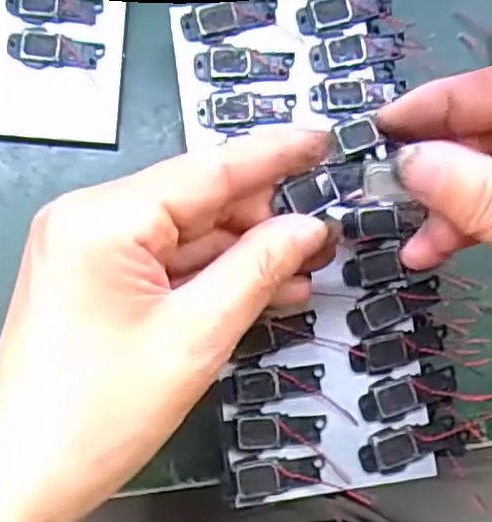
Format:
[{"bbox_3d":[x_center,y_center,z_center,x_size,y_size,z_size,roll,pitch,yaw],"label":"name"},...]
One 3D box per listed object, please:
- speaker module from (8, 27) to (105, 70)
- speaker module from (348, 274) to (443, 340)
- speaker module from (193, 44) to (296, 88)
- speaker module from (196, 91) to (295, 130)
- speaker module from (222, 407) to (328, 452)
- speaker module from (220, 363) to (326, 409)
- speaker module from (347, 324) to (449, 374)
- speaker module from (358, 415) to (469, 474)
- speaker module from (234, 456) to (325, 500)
[{"bbox_3d":[-0.081,-0.091,0.303,0.039,0.005,0.016,4,87,-5],"label":"speaker module"},{"bbox_3d":[0.060,0.017,0.283,0.040,0.004,0.014,-24,90,-6],"label":"speaker module"},{"bbox_3d":[-0.001,-0.080,0.287,0.040,0.004,0.017,-3,87,-6],"label":"speaker module"},{"bbox_3d":[0.000,-0.062,0.286,0.039,0.004,0.015,-2,87,-6],"label":"speaker module"},{"bbox_3d":[0.012,0.065,0.274,0.040,0.004,0.016,-4,87,-6],"label":"speaker module"},{"bbox_3d":[0.011,0.049,0.277,0.040,0.004,0.015,-6,88,-6],"label":"speaker module"},{"bbox_3d":[0.060,0.036,0.281,0.039,0.005,0.014,-10,88,-6],"label":"speaker module"},{"bbox_3d":[0.066,0.073,0.278,0.043,0.004,0.017,-10,88,-6],"label":"speaker module"},{"bbox_3d":[0.014,0.083,0.273,0.034,0.004,0.013,-8,88,-6],"label":"speaker module"}]

